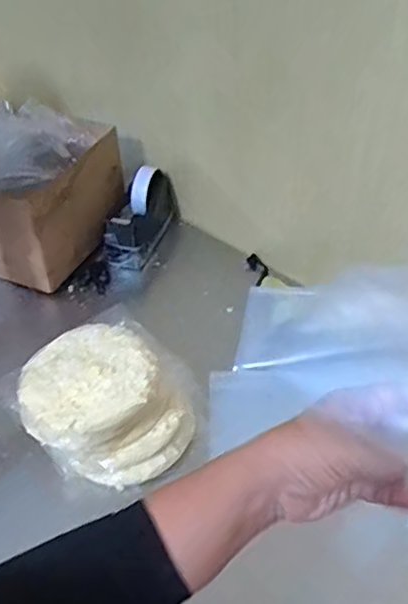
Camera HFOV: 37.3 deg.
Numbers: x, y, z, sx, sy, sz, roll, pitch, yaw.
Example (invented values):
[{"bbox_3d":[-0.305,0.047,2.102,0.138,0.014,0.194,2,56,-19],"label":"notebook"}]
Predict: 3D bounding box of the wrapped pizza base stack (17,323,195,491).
[{"bbox_3d":[-0.113,0.122,0.679,0.149,0.107,0.164,-33,51,-28],"label":"wrapped pizza base stack"}]

